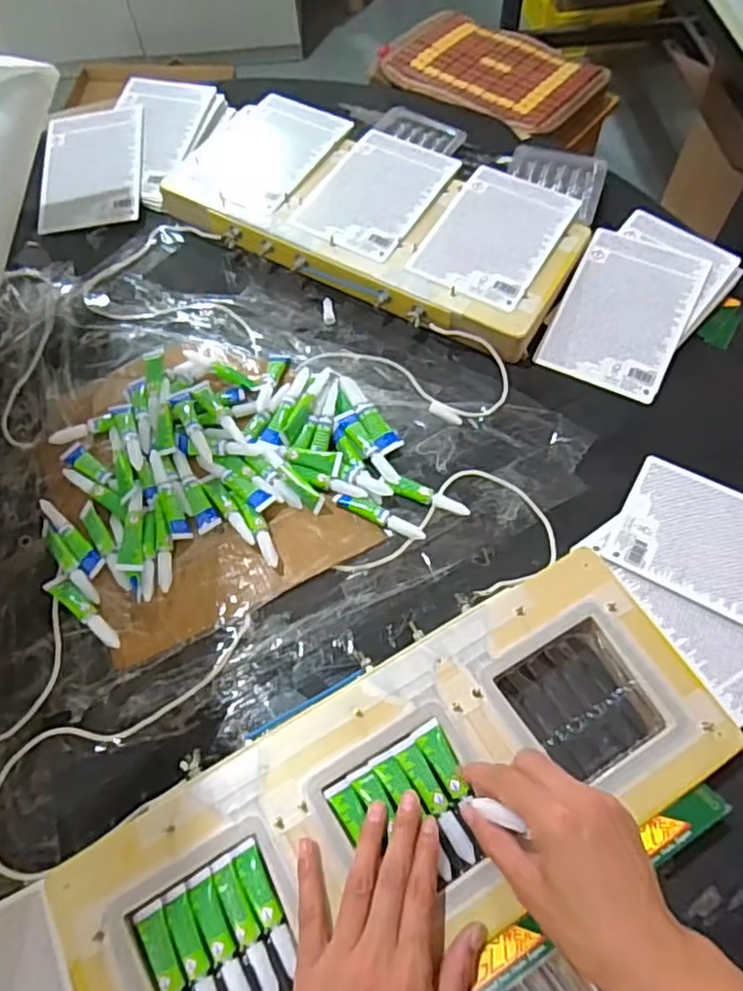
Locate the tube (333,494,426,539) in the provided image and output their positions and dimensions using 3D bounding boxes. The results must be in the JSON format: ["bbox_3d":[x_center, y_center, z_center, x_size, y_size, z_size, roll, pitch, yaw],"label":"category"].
[{"bbox_3d":[0.006,0.017,0.542,0.081,0.013,0.012,22,65,14],"label":"tube"}]

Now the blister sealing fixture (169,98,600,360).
[{"bbox_3d":[0.003,-0.299,0.688,0.427,0.040,0.210,25,66,15],"label":"blister sealing fixture"}]

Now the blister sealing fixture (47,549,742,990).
[{"bbox_3d":[0.023,0.200,0.426,0.421,0.028,0.167,-28,67,-13],"label":"blister sealing fixture"}]

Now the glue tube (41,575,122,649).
[{"bbox_3d":[-0.222,0.090,0.510,0.080,0.007,0.017,34,68,19],"label":"glue tube"}]

